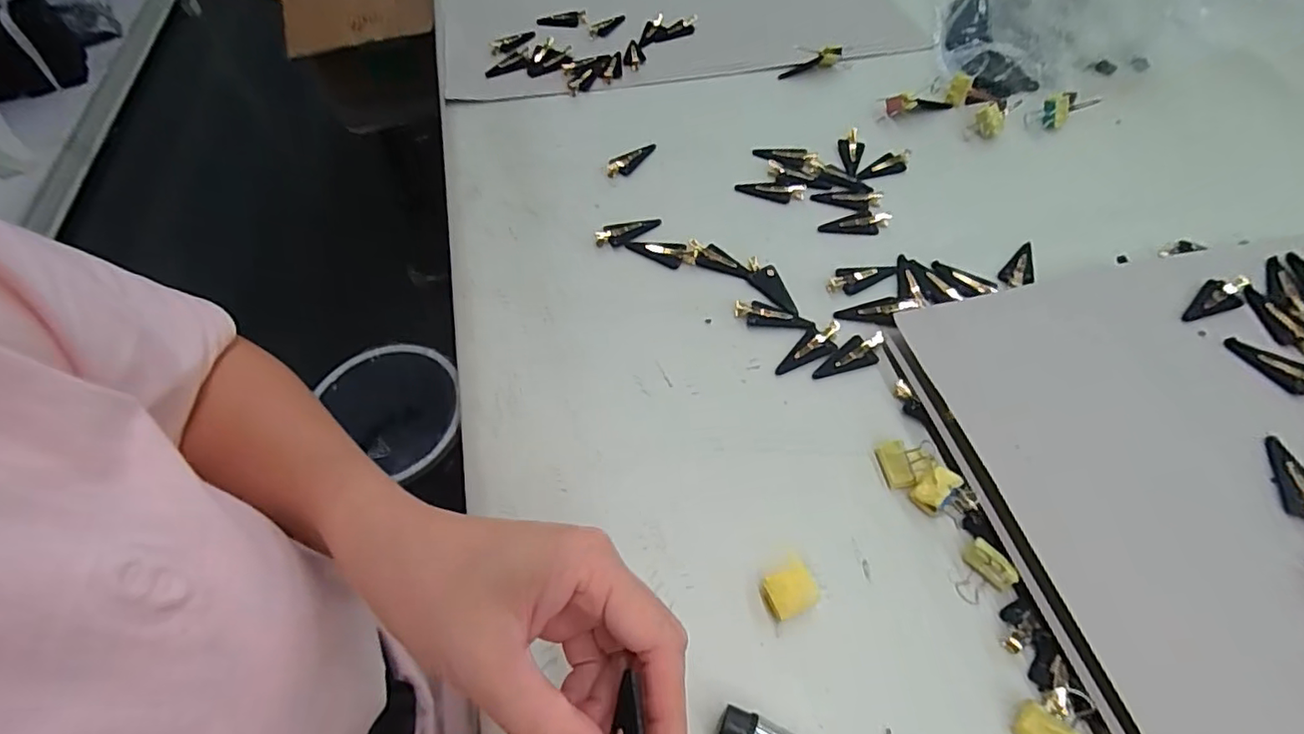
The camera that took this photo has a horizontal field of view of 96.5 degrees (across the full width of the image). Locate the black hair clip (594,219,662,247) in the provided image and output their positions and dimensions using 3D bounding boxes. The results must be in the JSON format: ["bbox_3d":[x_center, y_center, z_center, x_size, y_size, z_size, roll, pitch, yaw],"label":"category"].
[{"bbox_3d":[-0.020,-0.117,0.500,0.058,0.008,0.021,-18,57,-7],"label":"black hair clip"}]

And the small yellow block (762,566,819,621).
[{"bbox_3d":[0.079,0.129,0.331,0.027,0.017,0.023,-13,57,-4],"label":"small yellow block"}]

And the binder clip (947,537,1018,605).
[{"bbox_3d":[0.190,0.118,0.335,0.033,0.013,0.028,-30,59,-14],"label":"binder clip"}]

